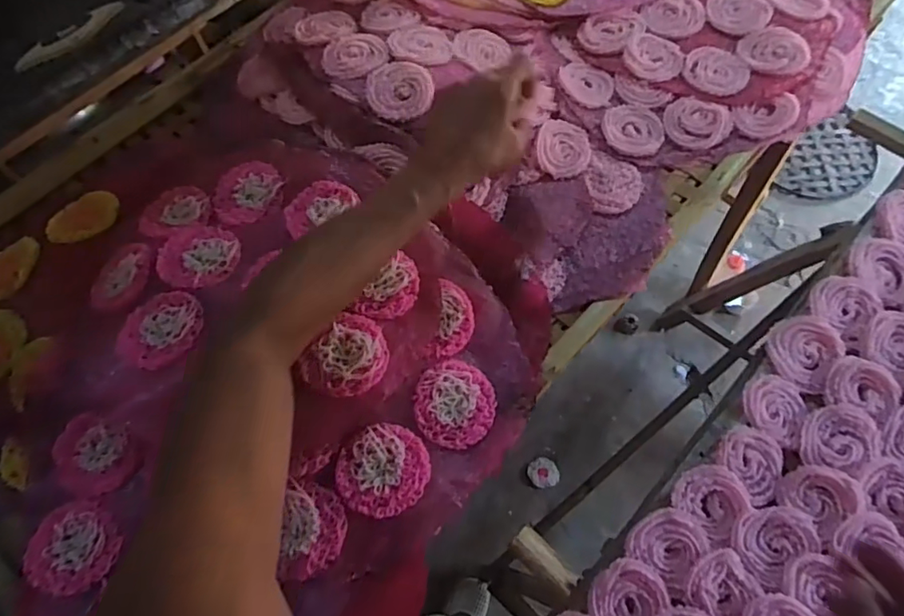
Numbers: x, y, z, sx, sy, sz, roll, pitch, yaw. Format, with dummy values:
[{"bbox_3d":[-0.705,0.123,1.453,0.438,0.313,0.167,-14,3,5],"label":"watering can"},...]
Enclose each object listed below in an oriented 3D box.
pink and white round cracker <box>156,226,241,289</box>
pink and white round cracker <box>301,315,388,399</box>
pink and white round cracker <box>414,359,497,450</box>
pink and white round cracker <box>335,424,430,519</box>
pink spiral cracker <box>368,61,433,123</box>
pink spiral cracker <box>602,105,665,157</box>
[{"bbox_3d":[-0.256,-0.053,0.556,0.079,0.014,0.072,-1,67,2],"label":"pink and white round cracker"},{"bbox_3d":[-0.093,0.044,0.503,0.063,0.017,0.076,30,71,14],"label":"pink and white round cracker"},{"bbox_3d":[0.003,0.090,0.524,0.073,0.019,0.080,-1,67,2],"label":"pink and white round cracker"},{"bbox_3d":[-0.061,0.143,0.489,0.076,0.013,0.076,-1,67,2],"label":"pink and white round cracker"},{"bbox_3d":[-0.058,-0.246,0.624,0.073,0.010,0.078,-1,67,2],"label":"pink spiral cracker"},{"bbox_3d":[0.217,-0.215,0.661,0.072,0.007,0.075,9,67,6],"label":"pink spiral cracker"}]

